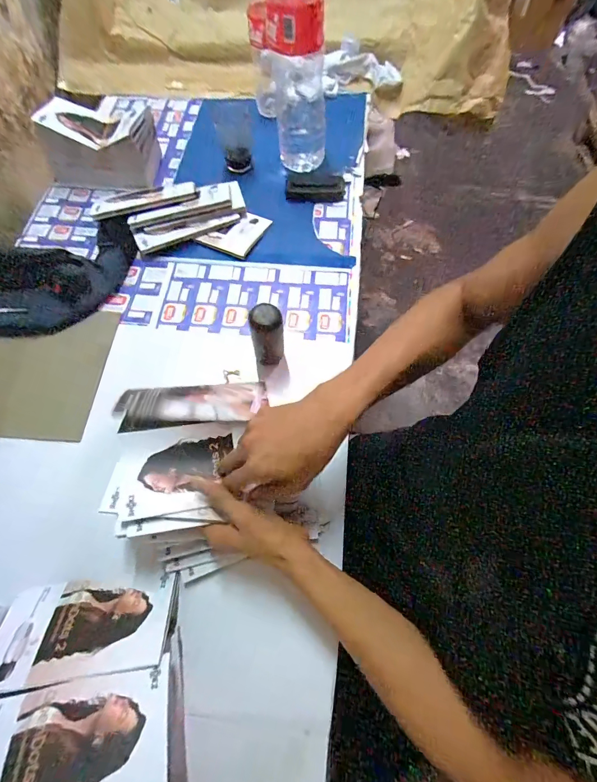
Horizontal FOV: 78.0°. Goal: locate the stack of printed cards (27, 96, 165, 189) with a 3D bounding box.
[{"bbox_3d":[-0.354,-0.448,0.676,0.198,0.099,0.119,3,66,2],"label":"stack of printed cards"}]

